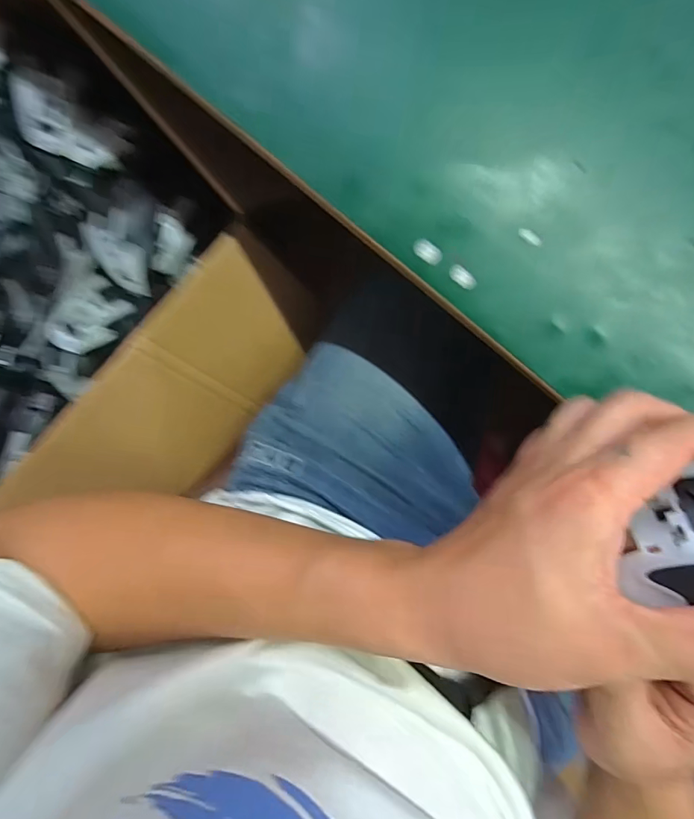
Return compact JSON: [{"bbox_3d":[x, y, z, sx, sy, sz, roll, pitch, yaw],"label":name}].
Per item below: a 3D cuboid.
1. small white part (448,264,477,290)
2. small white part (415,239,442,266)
[{"bbox_3d":[0.071,-0.081,0.281,0.018,0.004,0.010,40,98,0],"label":"small white part"},{"bbox_3d":[0.050,-0.096,0.282,0.018,0.005,0.011,37,98,1],"label":"small white part"}]

